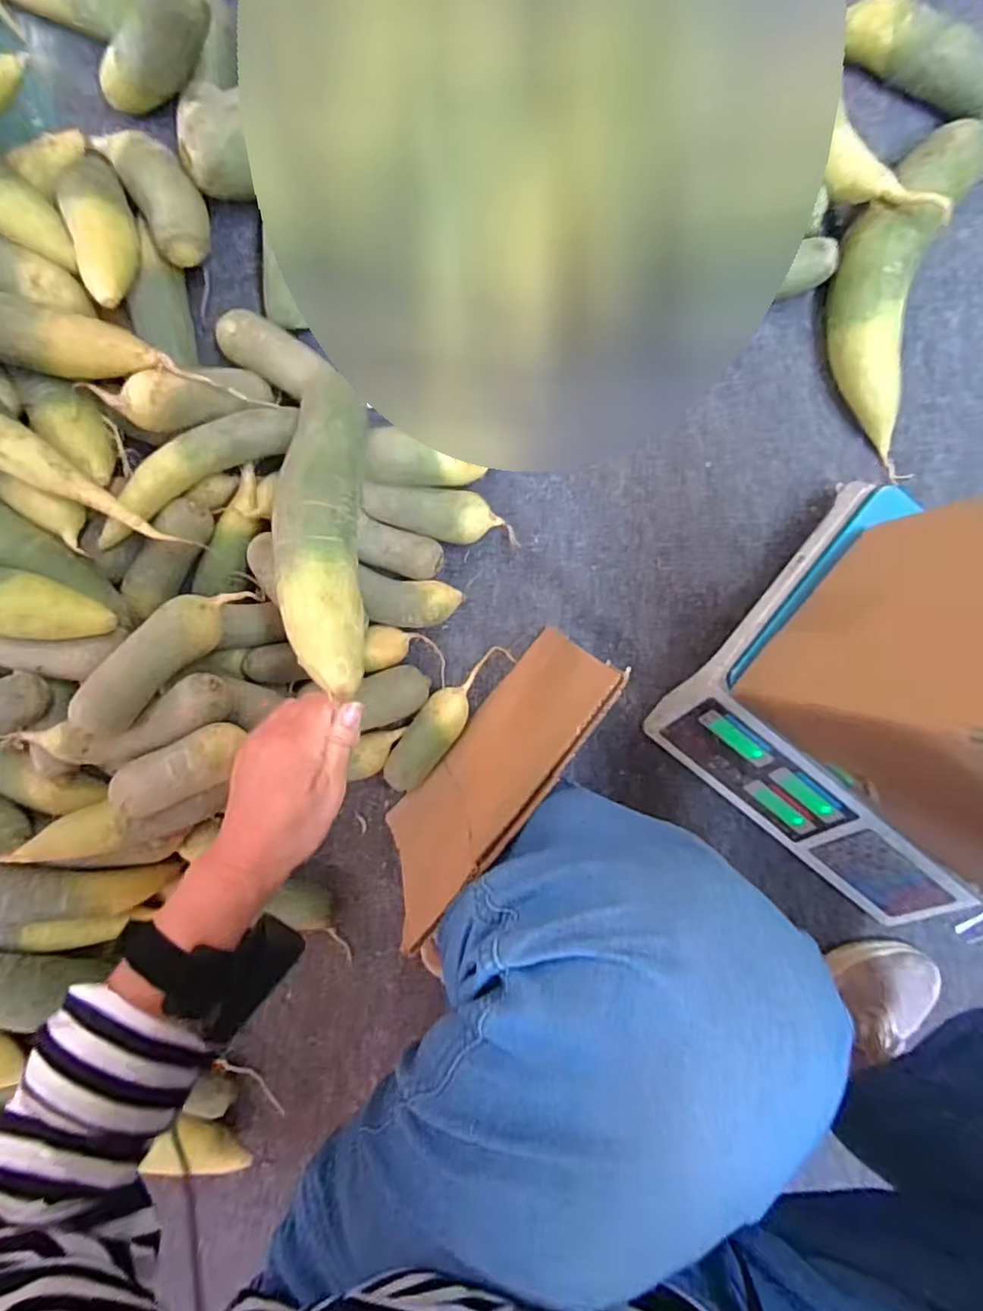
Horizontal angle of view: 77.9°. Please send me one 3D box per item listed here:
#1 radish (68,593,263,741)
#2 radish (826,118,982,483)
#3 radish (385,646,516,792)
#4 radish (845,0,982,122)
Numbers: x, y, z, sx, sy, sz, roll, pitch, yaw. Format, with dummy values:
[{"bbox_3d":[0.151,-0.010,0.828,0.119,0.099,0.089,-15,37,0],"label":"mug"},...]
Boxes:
[{"bbox_3d":[-0.279,-0.006,0.519,0.046,0.049,0.173,40,68,-2],"label":"radish"},{"bbox_3d":[0.378,-0.339,0.568,0.113,0.066,0.291,12,93,0],"label":"radish"},{"bbox_3d":[-0.048,0.061,0.622,0.045,0.041,0.173,36,93,-2],"label":"radish"},{"bbox_3d":[0.418,-0.533,0.564,0.204,0.045,0.047,30,93,-1],"label":"radish"}]

